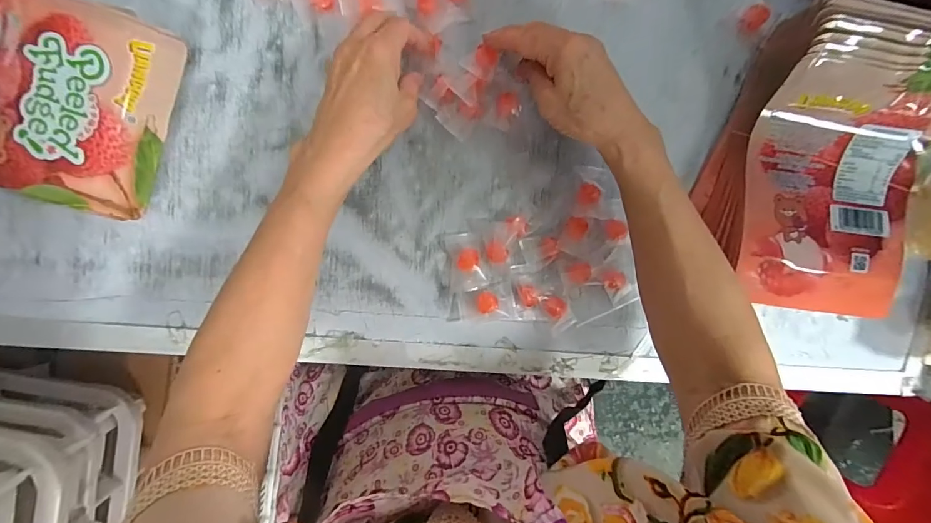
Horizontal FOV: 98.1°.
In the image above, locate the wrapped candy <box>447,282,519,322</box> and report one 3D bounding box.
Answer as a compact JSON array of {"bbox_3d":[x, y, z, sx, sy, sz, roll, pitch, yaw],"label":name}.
[{"bbox_3d":[0.016,0.040,0.383,0.062,0.014,0.033,-5,95,-3],"label":"wrapped candy"}]

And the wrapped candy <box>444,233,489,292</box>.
[{"bbox_3d":[0.002,0.001,0.381,0.034,0.011,0.053,-6,95,-3],"label":"wrapped candy"}]

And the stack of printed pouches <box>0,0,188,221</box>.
[{"bbox_3d":[-0.393,-0.149,0.334,0.281,0.036,0.162,15,94,-4],"label":"stack of printed pouches"}]

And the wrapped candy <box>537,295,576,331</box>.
[{"bbox_3d":[0.088,0.048,0.387,0.025,0.018,0.044,-30,96,0],"label":"wrapped candy"}]

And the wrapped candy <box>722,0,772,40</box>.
[{"bbox_3d":[0.267,-0.228,0.377,0.036,0.009,0.033,-43,96,1],"label":"wrapped candy"}]

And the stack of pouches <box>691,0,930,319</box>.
[{"bbox_3d":[0.330,-0.072,0.351,0.189,0.093,0.244,18,94,-4],"label":"stack of pouches"}]

